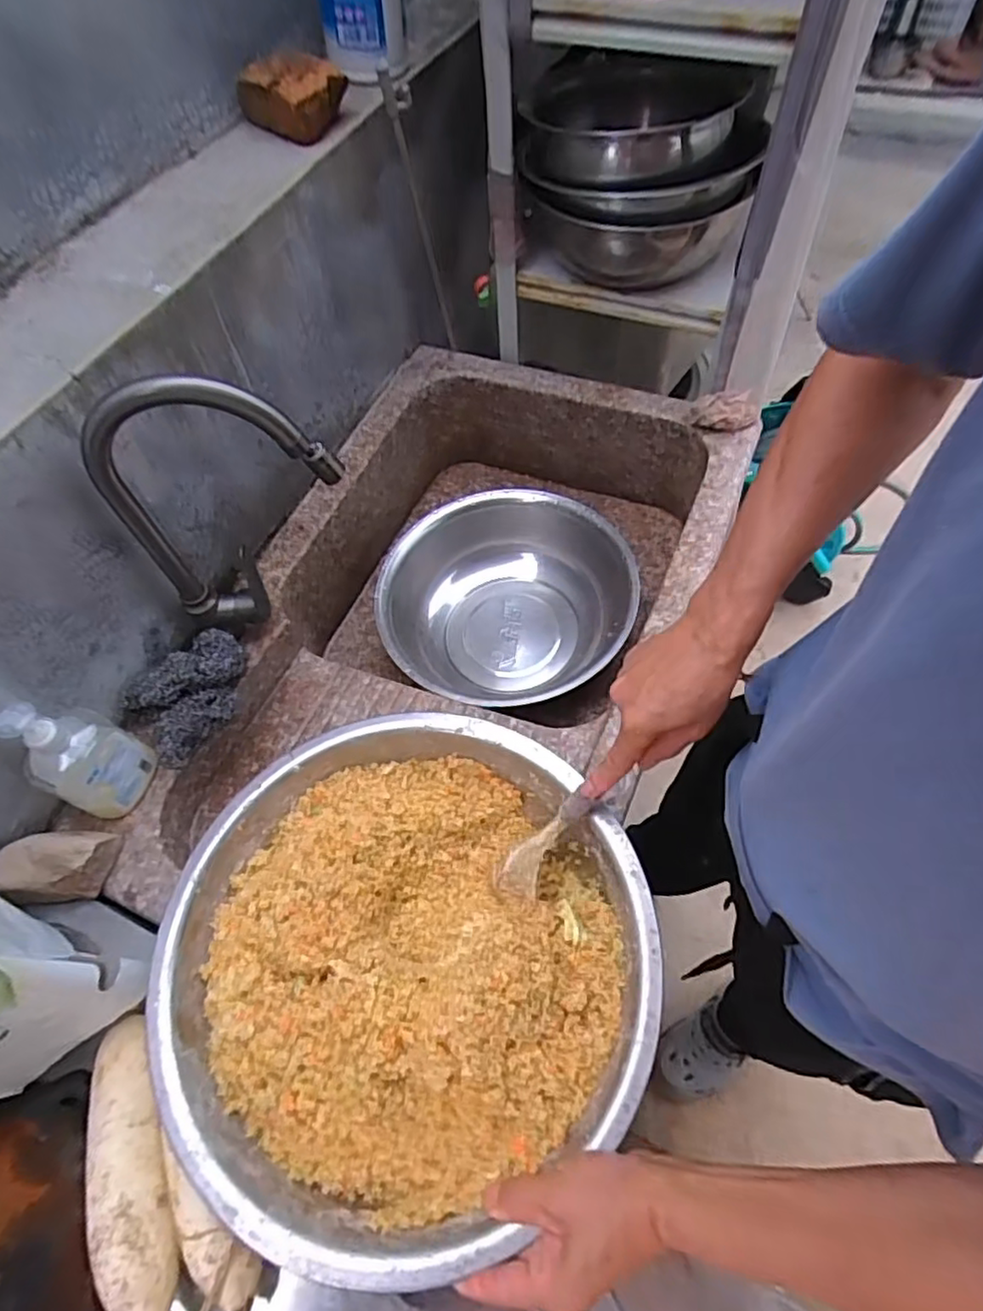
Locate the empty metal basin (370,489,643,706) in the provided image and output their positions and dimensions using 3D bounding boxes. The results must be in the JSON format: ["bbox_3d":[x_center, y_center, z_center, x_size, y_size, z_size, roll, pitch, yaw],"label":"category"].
[{"bbox_3d":[0.022,-0.062,0.925,0.334,0.133,0.330,-2,59,3],"label":"empty metal basin"}]

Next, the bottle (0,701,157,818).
[{"bbox_3d":[-0.398,0.095,0.629,0.061,0.156,0.080,22,63,16],"label":"bottle"}]

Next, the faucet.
[{"bbox_3d":[-0.249,-0.148,0.635,0.211,0.296,0.048,-12,59,-4],"label":"faucet"}]

